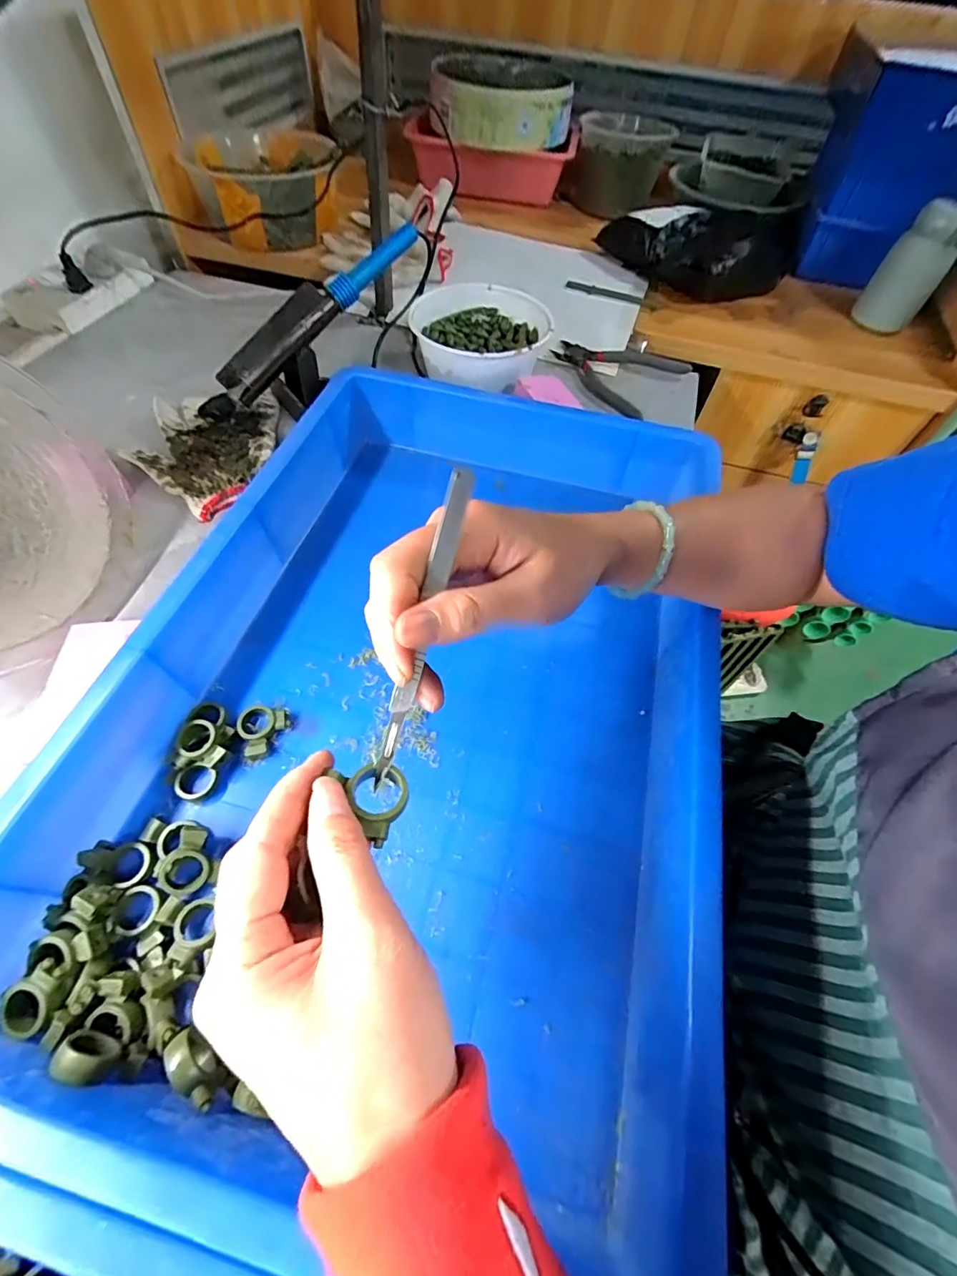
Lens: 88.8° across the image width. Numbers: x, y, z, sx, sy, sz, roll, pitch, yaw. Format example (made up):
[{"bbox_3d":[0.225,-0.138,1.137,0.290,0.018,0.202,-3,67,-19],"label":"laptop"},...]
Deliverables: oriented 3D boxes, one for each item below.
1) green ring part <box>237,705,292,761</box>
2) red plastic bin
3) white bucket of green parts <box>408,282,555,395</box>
[{"bbox_3d":[-0.157,0.065,0.351,0.031,0.011,0.041,21,59,11],"label":"green ring part"},{"bbox_3d":[0.030,-0.896,0.931,0.314,0.102,0.217,3,57,0],"label":"red plastic bin"},{"bbox_3d":[-0.004,-0.360,0.601,0.160,0.067,0.164,1,57,-2],"label":"white bucket of green parts"}]

